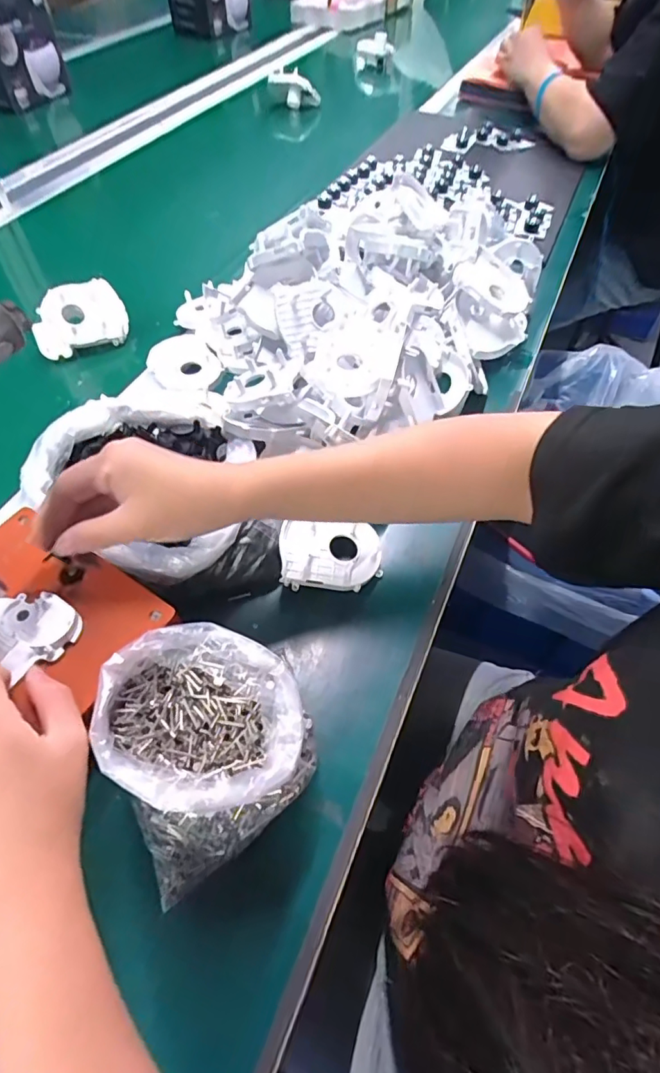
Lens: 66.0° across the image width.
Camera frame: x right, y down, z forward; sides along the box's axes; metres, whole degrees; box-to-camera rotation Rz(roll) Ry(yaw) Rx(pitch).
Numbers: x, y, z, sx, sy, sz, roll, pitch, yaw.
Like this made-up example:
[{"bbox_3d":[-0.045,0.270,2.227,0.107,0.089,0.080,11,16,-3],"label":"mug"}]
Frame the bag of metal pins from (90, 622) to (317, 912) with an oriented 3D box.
[{"bbox_3d":[-0.070,0.117,0.301,0.107,0.069,0.119,-23,59,-16],"label":"bag of metal pins"}]

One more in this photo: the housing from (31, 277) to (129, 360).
[{"bbox_3d":[-0.282,-0.245,0.571,0.099,0.068,0.023,-25,20,-19],"label":"housing"}]

